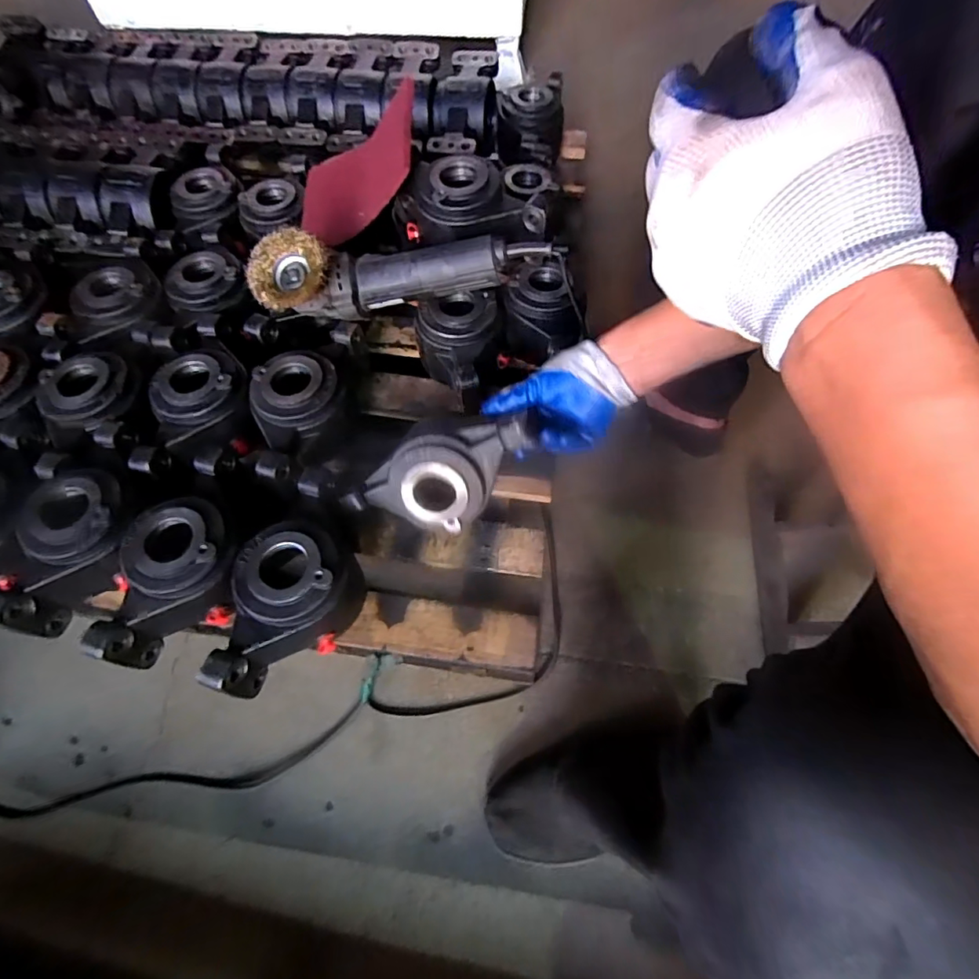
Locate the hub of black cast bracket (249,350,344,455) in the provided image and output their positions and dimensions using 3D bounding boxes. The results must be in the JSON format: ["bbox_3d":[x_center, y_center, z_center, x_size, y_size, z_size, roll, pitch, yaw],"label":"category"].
[{"bbox_3d":[-0.221,-0.102,0.595,0.116,0.044,0.116,2,73,-5],"label":"hub of black cast bracket"}]

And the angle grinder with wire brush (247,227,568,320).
[{"bbox_3d":[-0.105,-0.261,0.609,0.341,0.086,0.077,-11,62,-6],"label":"angle grinder with wire brush"}]

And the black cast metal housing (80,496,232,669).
[{"bbox_3d":[-0.328,0.088,0.521,0.152,0.084,0.112,-31,66,-15],"label":"black cast metal housing"}]

